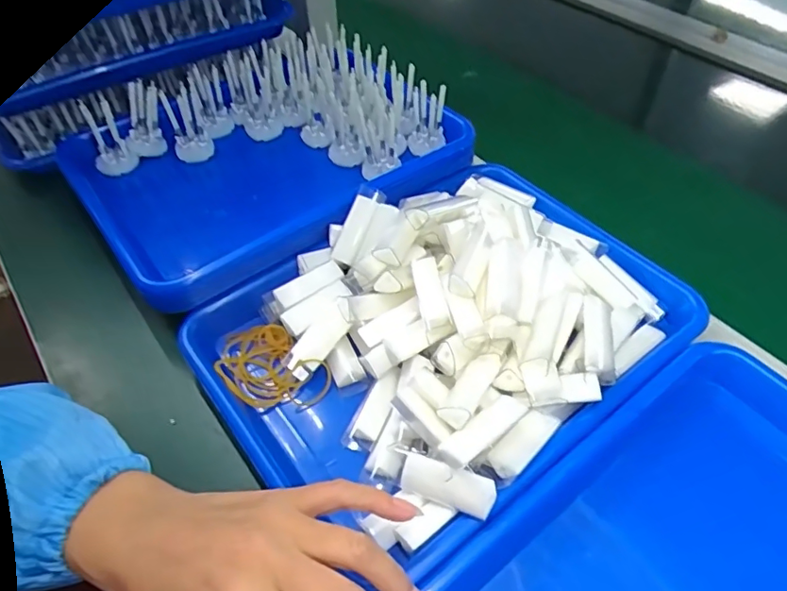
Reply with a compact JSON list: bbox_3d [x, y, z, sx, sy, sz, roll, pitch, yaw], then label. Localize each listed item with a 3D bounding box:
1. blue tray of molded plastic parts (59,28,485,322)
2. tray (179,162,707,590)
[{"bbox_3d":[-0.128,-0.148,0.518,0.323,0.070,0.274,-32,56,-24],"label":"blue tray of molded plastic parts"},{"bbox_3d":[0.038,0.014,0.393,0.315,0.071,0.239,-33,56,-24],"label":"tray"}]

